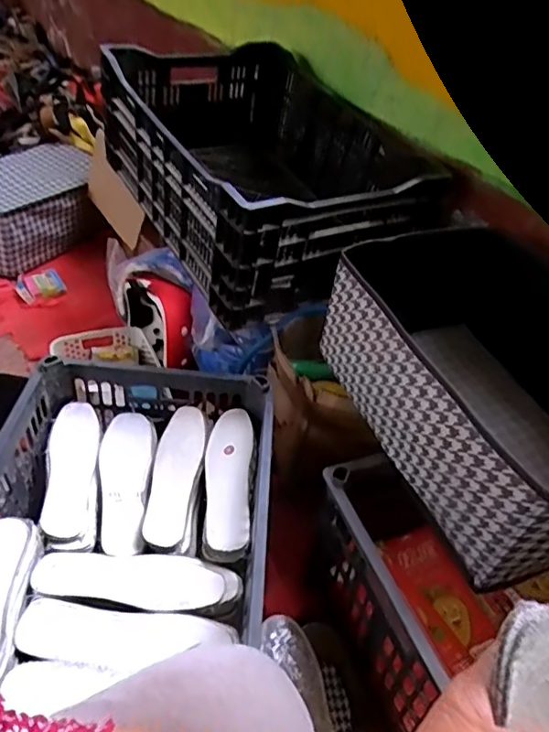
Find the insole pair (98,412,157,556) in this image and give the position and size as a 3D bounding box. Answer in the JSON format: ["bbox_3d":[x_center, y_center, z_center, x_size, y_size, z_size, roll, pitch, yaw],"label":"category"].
[{"bbox_3d":[-0.206,0.155,0.775,0.072,0.011,0.226,-1,44,-8],"label":"insole pair"}]

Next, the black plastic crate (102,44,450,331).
[{"bbox_3d":[-0.012,-0.367,1.065,0.444,0.262,0.555,-19,49,-25],"label":"black plastic crate"}]

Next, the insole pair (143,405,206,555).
[{"bbox_3d":[-0.137,0.149,0.775,0.067,0.019,0.221,5,43,-2],"label":"insole pair"}]

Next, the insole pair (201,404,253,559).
[{"bbox_3d":[-0.064,0.160,0.770,0.062,0.037,0.227,2,43,-5],"label":"insole pair"}]

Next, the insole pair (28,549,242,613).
[{"bbox_3d":[-0.160,0.251,0.660,0.233,0.021,0.075,3,43,-4],"label":"insole pair"}]

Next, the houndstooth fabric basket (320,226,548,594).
[{"bbox_3d":[0.303,0.031,0.730,0.333,0.199,0.428,-13,47,-20],"label":"houndstooth fabric basket"}]

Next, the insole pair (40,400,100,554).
[{"bbox_3d":[-0.277,0.142,0.765,0.064,0.019,0.231,-5,44,-12],"label":"insole pair"}]

